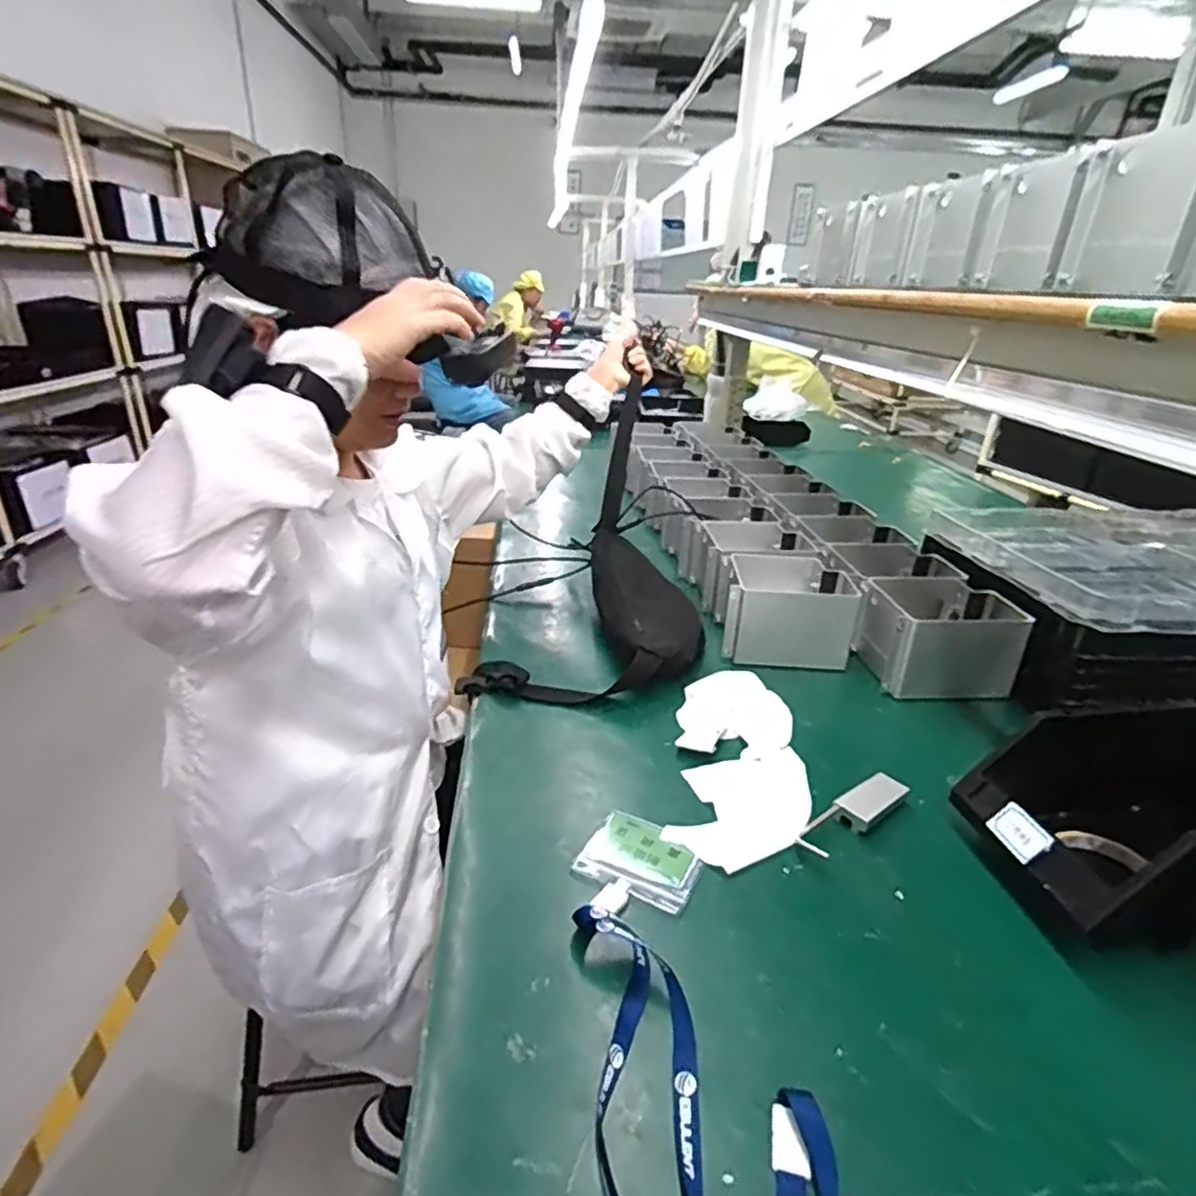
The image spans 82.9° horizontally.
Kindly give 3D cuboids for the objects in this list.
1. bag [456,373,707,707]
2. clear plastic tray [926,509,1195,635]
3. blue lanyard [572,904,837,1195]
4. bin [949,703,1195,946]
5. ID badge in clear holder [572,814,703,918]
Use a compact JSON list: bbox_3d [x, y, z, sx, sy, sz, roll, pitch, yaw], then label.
[{"bbox_3d":[0.016,-0.073,0.939,0.258,0.122,0.529,6,51,8],"label":"bag"},{"bbox_3d":[0.774,-0.054,0.922,0.495,0.044,0.390,0,25,-6],"label":"clear plastic tray"},{"bbox_3d":[0.035,0.287,0.405,0.118,0.026,0.218,-18,32,-36],"label":"blue lanyard"},{"bbox_3d":[0.459,0.181,0.550,0.267,0.126,0.159,-1,26,-7],"label":"bin"},{"bbox_3d":[0.037,0.221,0.576,0.096,0.004,0.078,13,27,21],"label":"ID badge in clear holder"}]

